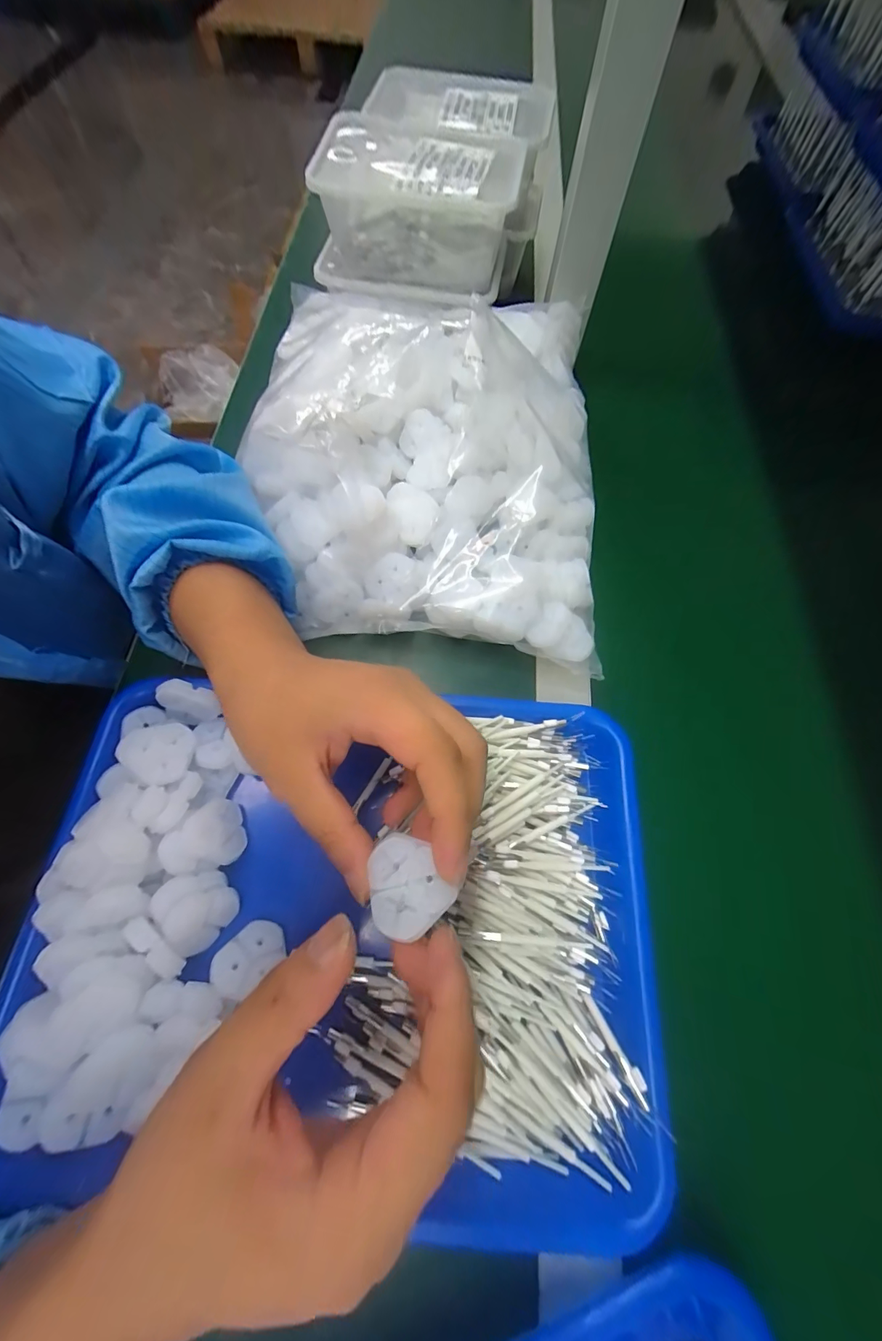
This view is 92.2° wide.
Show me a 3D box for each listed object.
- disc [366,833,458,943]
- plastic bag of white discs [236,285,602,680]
[{"bbox_3d":[-0.015,0.086,0.170,0.031,0.004,0.036,-39,65,-4],"label":"disc"},{"bbox_3d":[-0.012,-0.168,0.333,0.266,0.062,0.311,4,68,-1],"label":"plastic bag of white discs"}]

